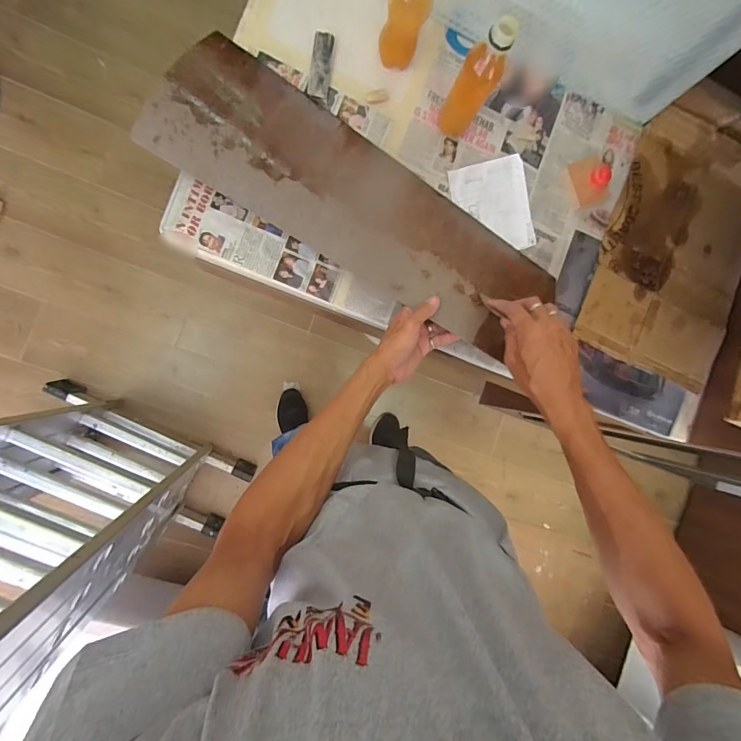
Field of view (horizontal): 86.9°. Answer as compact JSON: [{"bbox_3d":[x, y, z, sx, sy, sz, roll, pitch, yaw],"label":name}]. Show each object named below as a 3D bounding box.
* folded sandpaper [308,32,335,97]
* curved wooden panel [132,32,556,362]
[{"bbox_3d":[-0.071,-0.440,0.562,0.028,0.008,0.090,8,89,-10],"label":"folded sandpaper"},{"bbox_3d":[-0.007,-0.236,0.554,0.597,0.045,0.203,33,67,-5],"label":"curved wooden panel"}]

